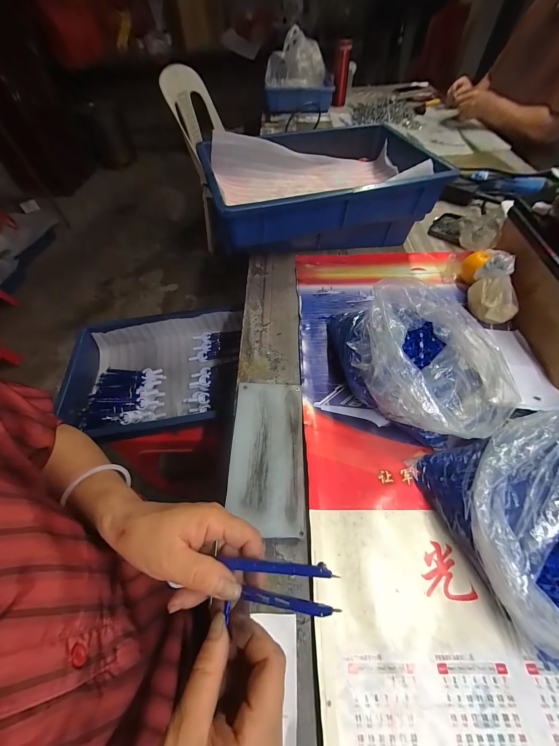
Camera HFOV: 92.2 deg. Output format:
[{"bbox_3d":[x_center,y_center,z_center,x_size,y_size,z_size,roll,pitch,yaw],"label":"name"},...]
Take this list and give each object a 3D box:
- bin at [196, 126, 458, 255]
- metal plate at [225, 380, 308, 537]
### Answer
[{"bbox_3d":[0.080,-0.357,0.563,0.423,0.154,0.296,-12,57,-6],"label":"bin"},{"bbox_3d":[-0.015,0.100,0.353,0.094,0.011,0.193,0,57,2],"label":"metal plate"}]

